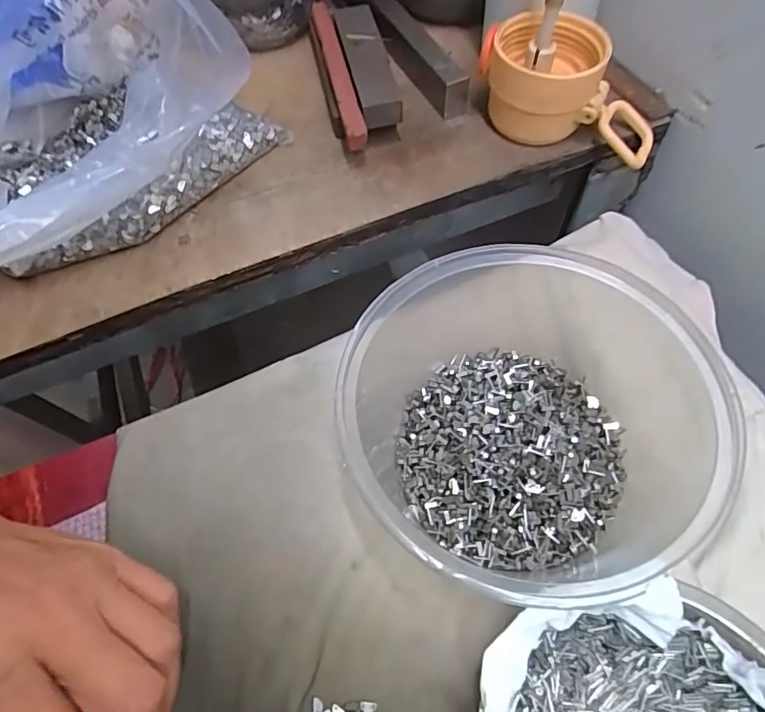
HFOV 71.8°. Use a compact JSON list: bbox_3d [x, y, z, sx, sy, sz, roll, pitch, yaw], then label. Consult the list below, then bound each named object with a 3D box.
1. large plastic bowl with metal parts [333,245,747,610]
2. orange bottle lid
[{"bbox_3d":[0.057,0.026,0.217,0.136,0.058,0.137,-1,60,2],"label":"large plastic bowl with metal parts"},{"bbox_3d":[0.113,-0.159,0.312,0.103,0.052,0.058,8,61,8],"label":"orange bottle lid"}]

